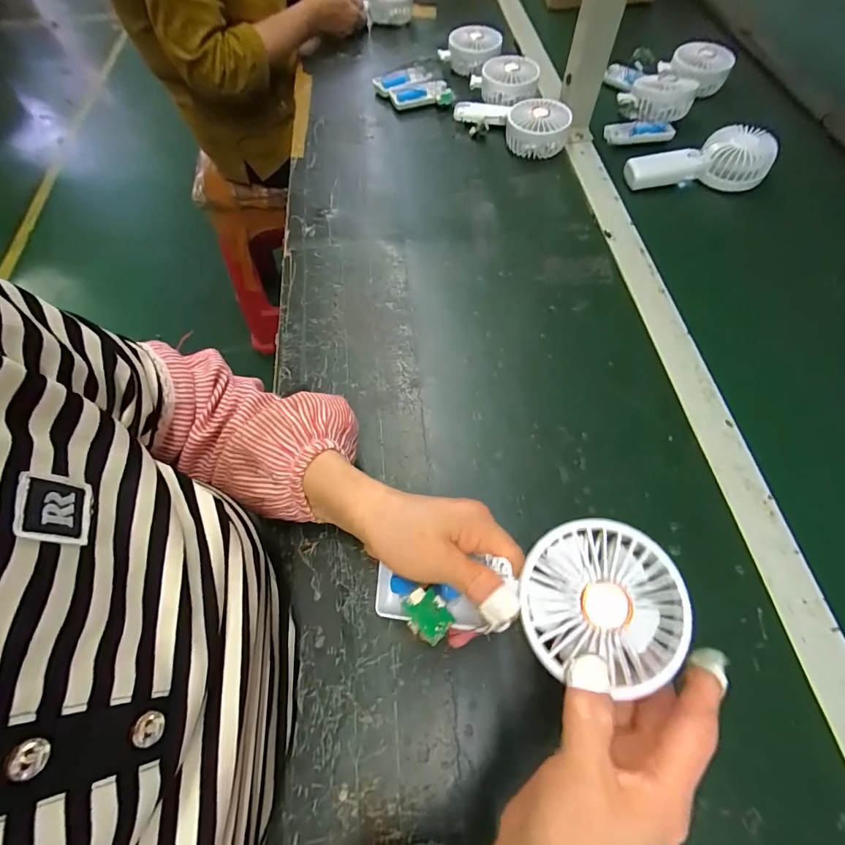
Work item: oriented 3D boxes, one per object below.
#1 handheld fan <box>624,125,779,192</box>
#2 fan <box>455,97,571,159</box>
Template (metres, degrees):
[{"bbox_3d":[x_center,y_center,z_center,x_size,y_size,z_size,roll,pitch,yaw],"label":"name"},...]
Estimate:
[{"bbox_3d":[0.369,-0.347,0.548,0.183,0.043,0.075,-9,63,-3],"label":"handheld fan"},{"bbox_3d":[0.128,-0.438,0.592,0.076,0.038,0.177,-41,68,-18],"label":"fan"}]

